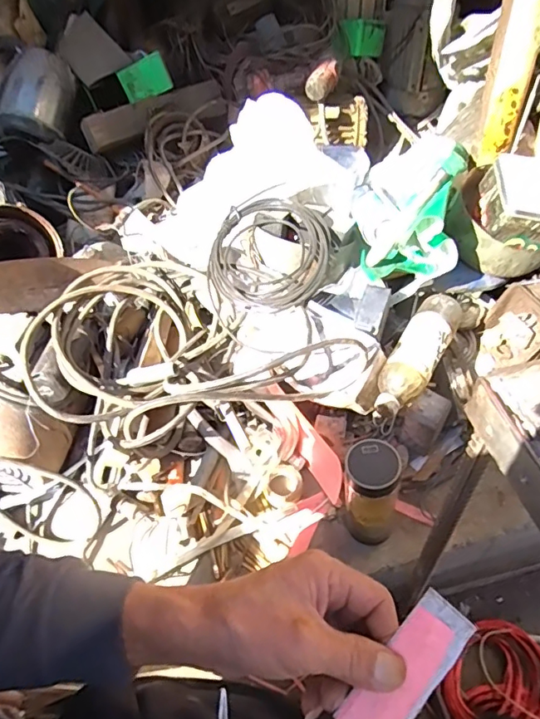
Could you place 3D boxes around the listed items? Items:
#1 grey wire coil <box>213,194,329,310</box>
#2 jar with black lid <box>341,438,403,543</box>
[{"bbox_3d":[-0.001,-0.165,0.770,0.194,0.041,0.212,-18,65,10],"label":"grey wire coil"},{"bbox_3d":[0.128,0.178,0.636,0.063,0.181,0.061,-3,49,4],"label":"jar with black lid"}]

